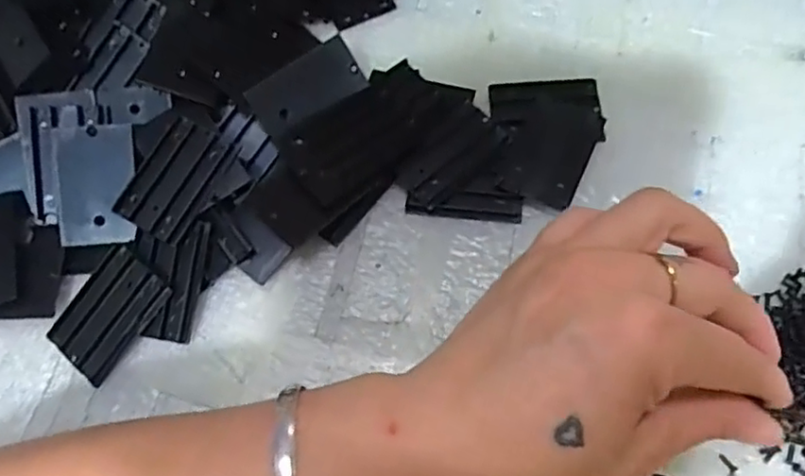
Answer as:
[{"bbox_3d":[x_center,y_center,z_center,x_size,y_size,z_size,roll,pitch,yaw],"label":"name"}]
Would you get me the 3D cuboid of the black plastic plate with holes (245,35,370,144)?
[{"bbox_3d":[-0.044,-0.072,0.304,0.056,0.005,0.027,-37,116,-18],"label":"black plastic plate with holes"}]

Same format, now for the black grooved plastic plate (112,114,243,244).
[{"bbox_3d":[-0.103,-0.027,0.290,0.035,0.010,0.054,27,72,13],"label":"black grooved plastic plate"}]

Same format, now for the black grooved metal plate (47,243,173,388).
[{"bbox_3d":[-0.132,0.034,0.282,0.035,0.006,0.053,38,90,5],"label":"black grooved metal plate"}]

